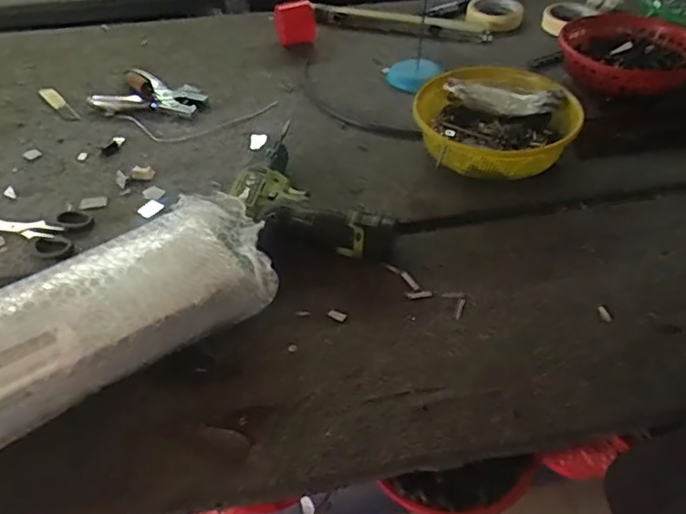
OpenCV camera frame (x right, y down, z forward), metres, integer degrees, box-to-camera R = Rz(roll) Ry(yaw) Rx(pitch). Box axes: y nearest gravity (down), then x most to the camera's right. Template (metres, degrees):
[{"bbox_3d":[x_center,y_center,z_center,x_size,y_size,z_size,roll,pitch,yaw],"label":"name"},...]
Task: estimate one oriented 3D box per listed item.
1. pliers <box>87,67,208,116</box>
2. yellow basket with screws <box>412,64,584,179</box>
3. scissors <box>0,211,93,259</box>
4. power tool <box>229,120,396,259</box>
[{"bbox_3d":[-0.273,-0.225,0.837,0.140,0.027,0.097,19,47,19],"label":"pliers"},{"bbox_3d":[0.180,-0.154,0.725,0.193,0.077,0.169,20,48,19],"label":"yellow basket with screws"},{"bbox_3d":[-0.367,-0.038,0.661,0.167,0.005,0.069,12,45,12],"label":"scissors"},{"bbox_3d":[-0.019,-0.087,0.675,0.186,0.050,0.204,10,45,10],"label":"power tool"}]

